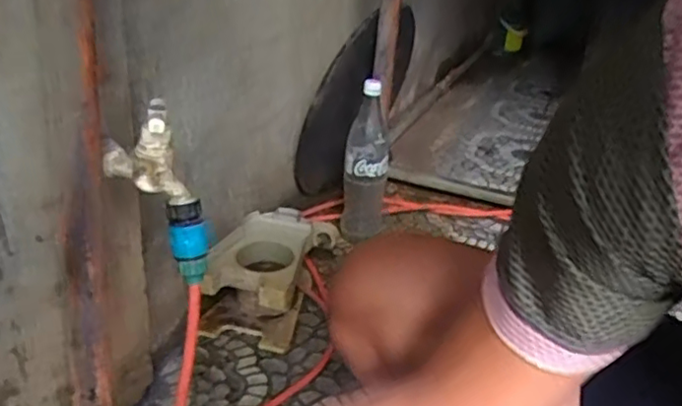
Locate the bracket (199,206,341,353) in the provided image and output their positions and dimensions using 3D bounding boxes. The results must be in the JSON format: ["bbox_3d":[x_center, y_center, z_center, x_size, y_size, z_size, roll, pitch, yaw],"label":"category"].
[{"bbox_3d":[-0.118,0.120,1.084,0.147,0.127,0.253,13,28,16],"label":"bracket"}]

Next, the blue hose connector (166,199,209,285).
[{"bbox_3d":[-0.139,0.035,0.581,0.031,0.074,0.026,-7,29,-22],"label":"blue hose connector"}]

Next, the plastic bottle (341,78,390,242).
[{"bbox_3d":[0.050,-0.075,1.229,0.084,0.306,0.074,7,27,4],"label":"plastic bottle"}]

